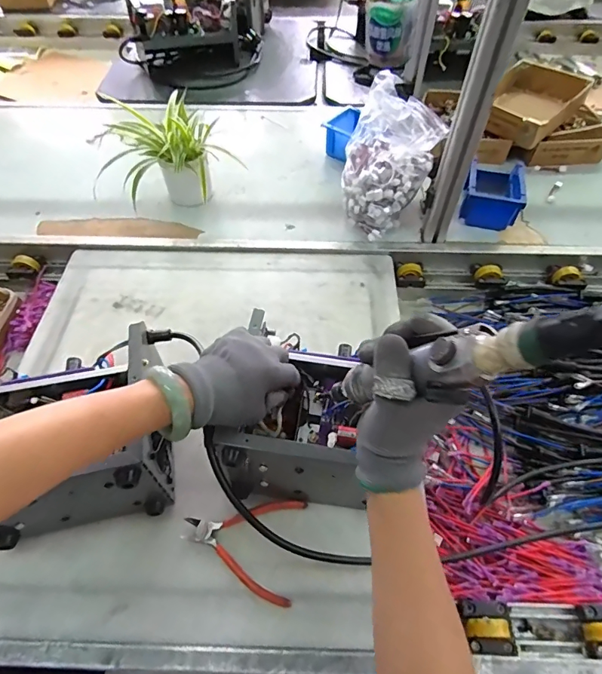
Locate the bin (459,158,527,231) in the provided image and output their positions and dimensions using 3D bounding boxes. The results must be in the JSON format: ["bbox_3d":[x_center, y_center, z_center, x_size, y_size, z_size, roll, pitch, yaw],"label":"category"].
[{"bbox_3d":[0.367,-0.269,0.818,0.099,0.083,0.119,16,59,10],"label":"bin"}]

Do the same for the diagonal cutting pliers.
[{"bbox_3d":[-0.072,0.246,0.509,0.138,0.017,0.110,7,55,5],"label":"diagonal cutting pliers"}]

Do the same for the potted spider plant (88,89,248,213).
[{"bbox_3d":[-0.279,-0.355,0.841,0.208,0.150,0.179,11,58,7],"label":"potted spider plant"}]

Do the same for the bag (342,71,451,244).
[{"bbox_3d":[0.158,-0.313,0.772,0.150,0.207,0.181,11,58,7],"label":"bag"}]

